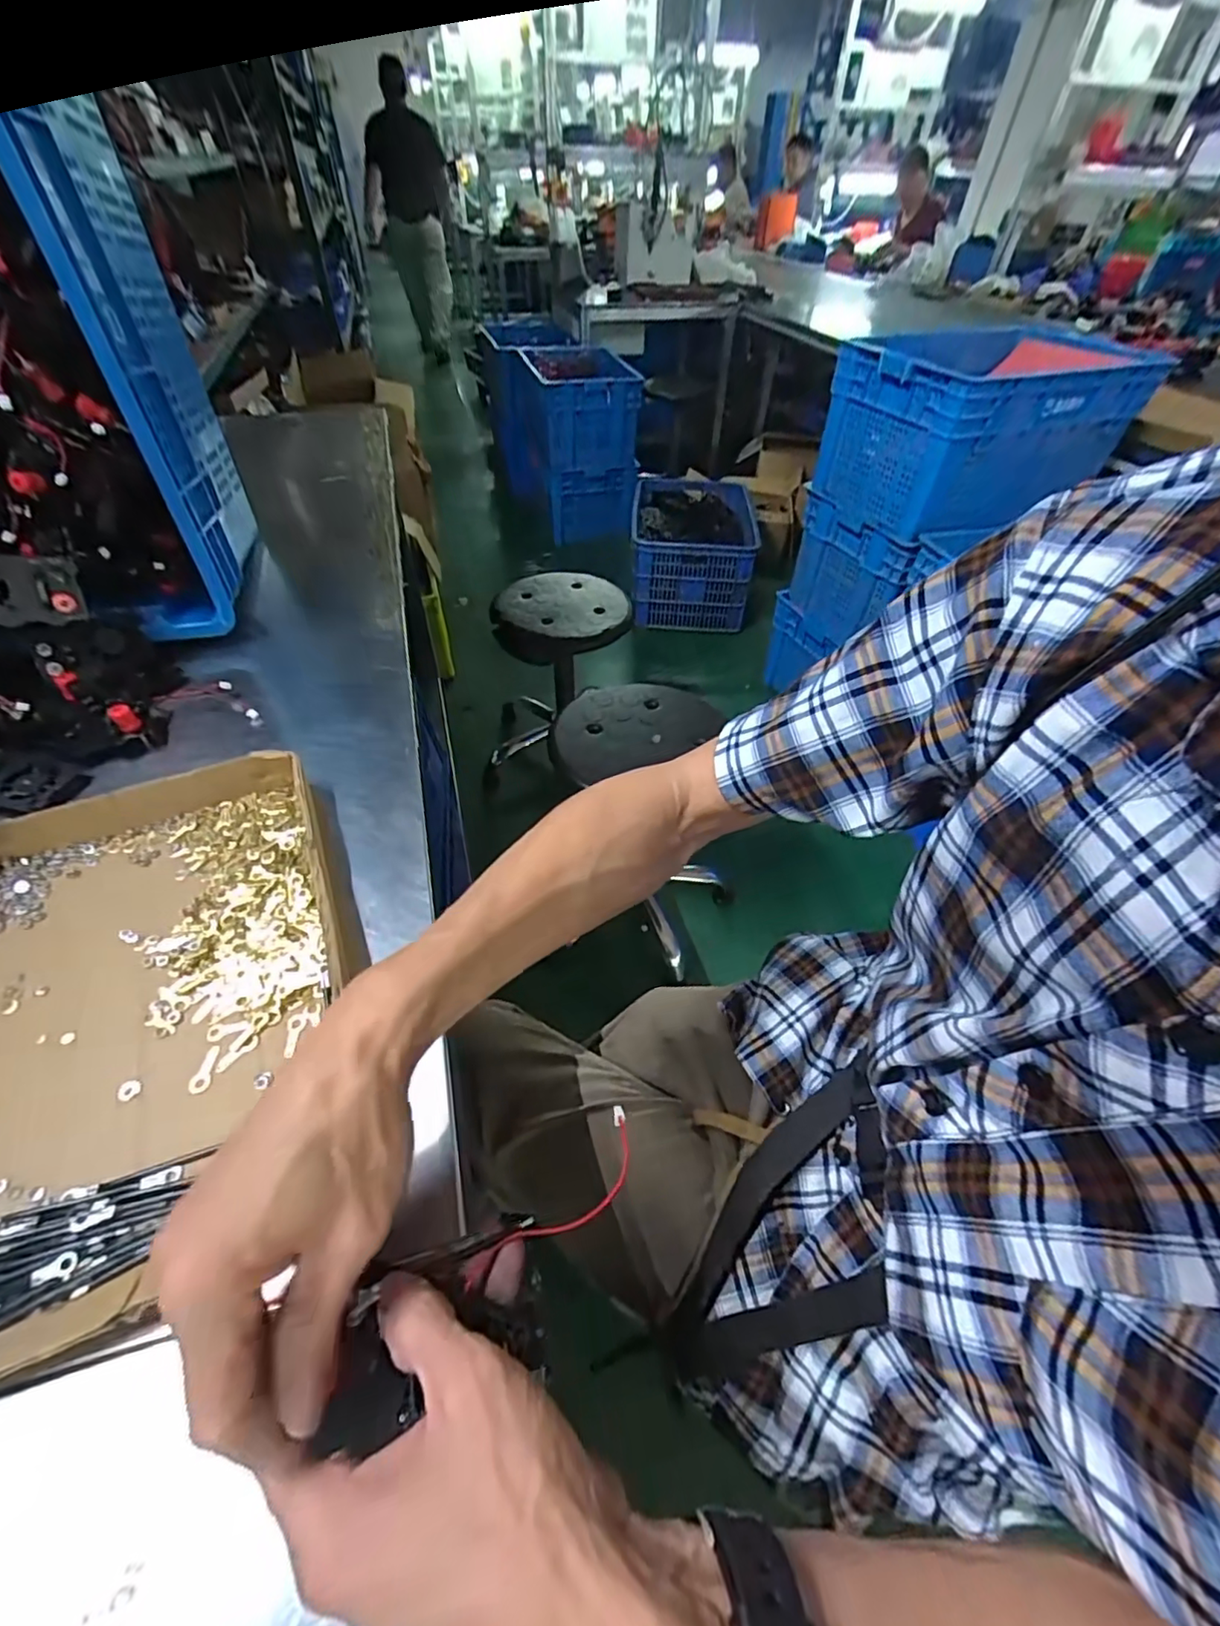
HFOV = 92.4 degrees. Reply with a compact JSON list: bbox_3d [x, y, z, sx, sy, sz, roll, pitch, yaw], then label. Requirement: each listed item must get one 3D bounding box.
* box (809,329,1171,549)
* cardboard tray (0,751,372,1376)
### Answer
[{"bbox_3d":[0.787,-0.815,1.265,0.536,0.305,0.355,-16,51,-16],"label":"box"},{"bbox_3d":[-0.283,0.101,0.353,0.232,0.035,0.335,-20,51,-19],"label":"cardboard tray"}]

